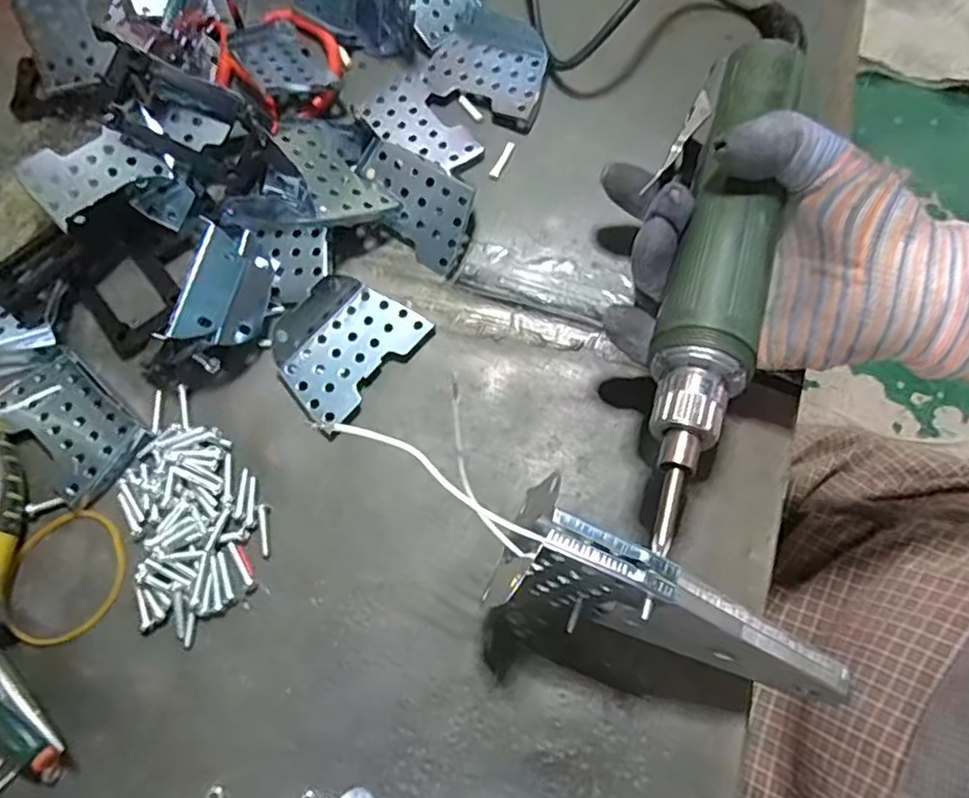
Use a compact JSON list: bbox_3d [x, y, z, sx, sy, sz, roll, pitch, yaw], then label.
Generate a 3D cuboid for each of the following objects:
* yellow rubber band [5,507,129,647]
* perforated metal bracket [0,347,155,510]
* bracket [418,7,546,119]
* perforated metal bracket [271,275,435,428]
[{"bbox_3d":[-0.180,0.076,0.280,0.046,0.006,0.055,-8,70,0],"label":"yellow rubber band"},{"bbox_3d":[-0.195,0.011,0.303,0.074,0.007,0.047,38,76,13],"label":"perforated metal bracket"},{"bbox_3d":[0.004,-0.190,0.364,0.064,0.016,0.054,22,73,9],"label":"bracket"},{"bbox_3d":[-0.070,-0.029,0.310,0.058,0.015,0.066,40,76,14],"label":"perforated metal bracket"}]

